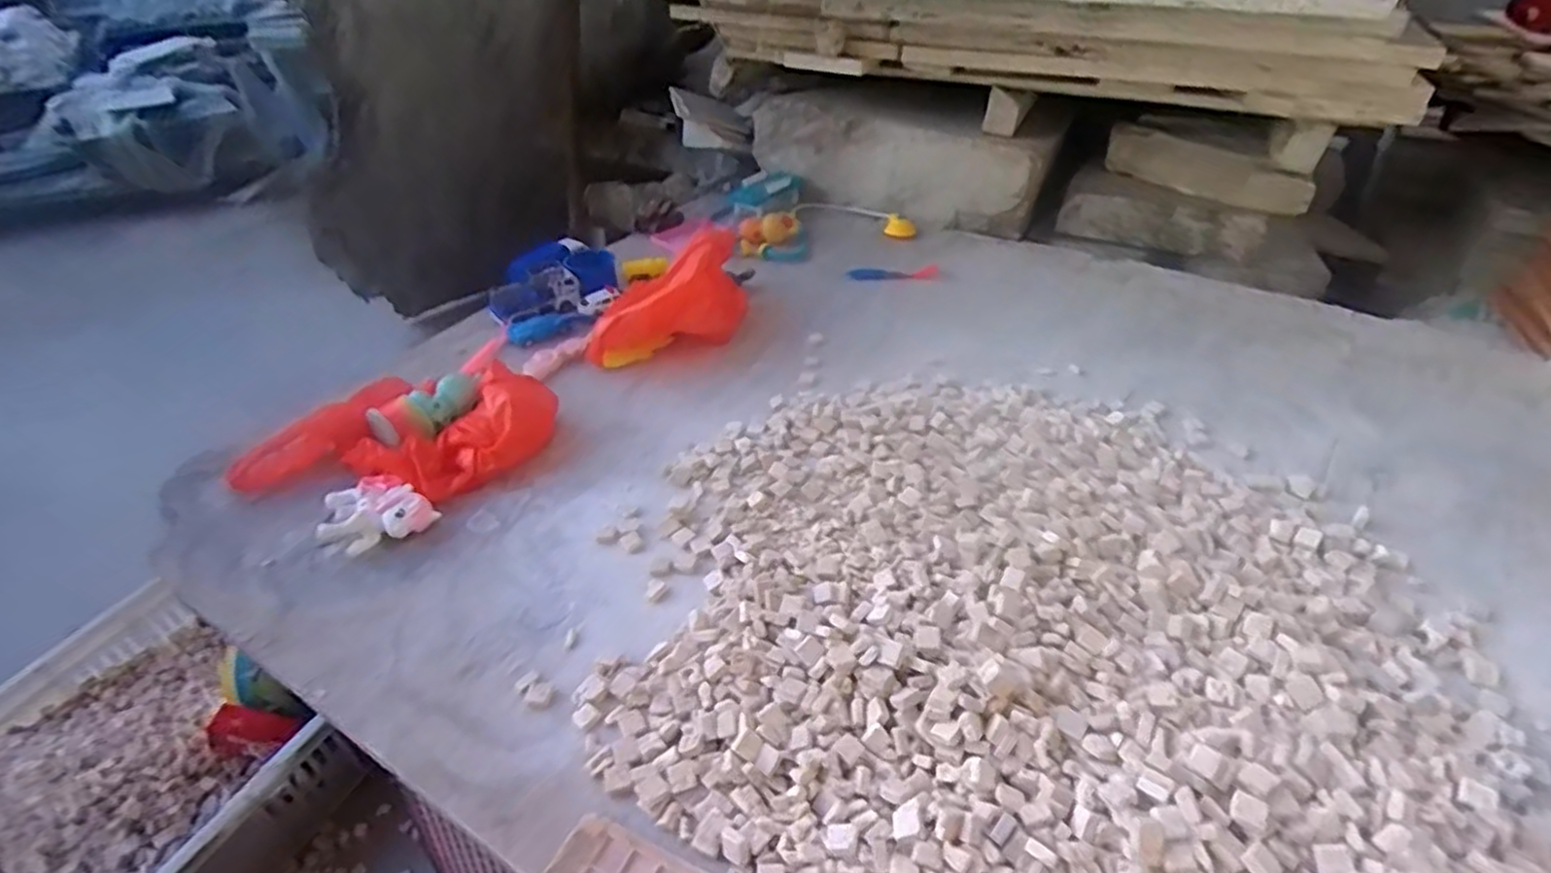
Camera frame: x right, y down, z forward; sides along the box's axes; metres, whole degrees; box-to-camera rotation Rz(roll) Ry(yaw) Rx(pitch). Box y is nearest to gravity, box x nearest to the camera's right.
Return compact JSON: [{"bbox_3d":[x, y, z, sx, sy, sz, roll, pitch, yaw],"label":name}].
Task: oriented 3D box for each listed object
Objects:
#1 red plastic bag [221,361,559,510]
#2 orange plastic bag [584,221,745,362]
[{"bbox_3d":[-0.342,-0.001,0.679,0.243,0.063,0.151,2,38,7],"label":"red plastic bag"},{"bbox_3d":[-0.107,-0.148,0.821,0.090,0.106,0.194,27,47,33],"label":"orange plastic bag"}]

